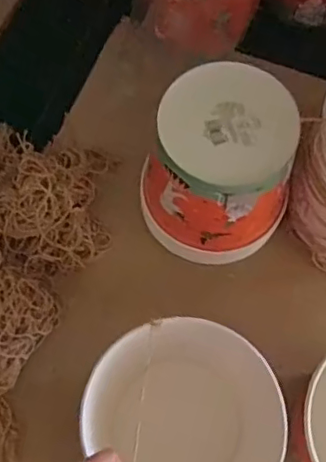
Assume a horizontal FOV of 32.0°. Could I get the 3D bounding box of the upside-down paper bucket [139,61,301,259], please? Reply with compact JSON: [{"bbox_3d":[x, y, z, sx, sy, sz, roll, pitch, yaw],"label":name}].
[{"bbox_3d":[0.060,-0.058,0.579,0.129,0.159,0.132,0,69,-1],"label":"upside-down paper bucket"}]

